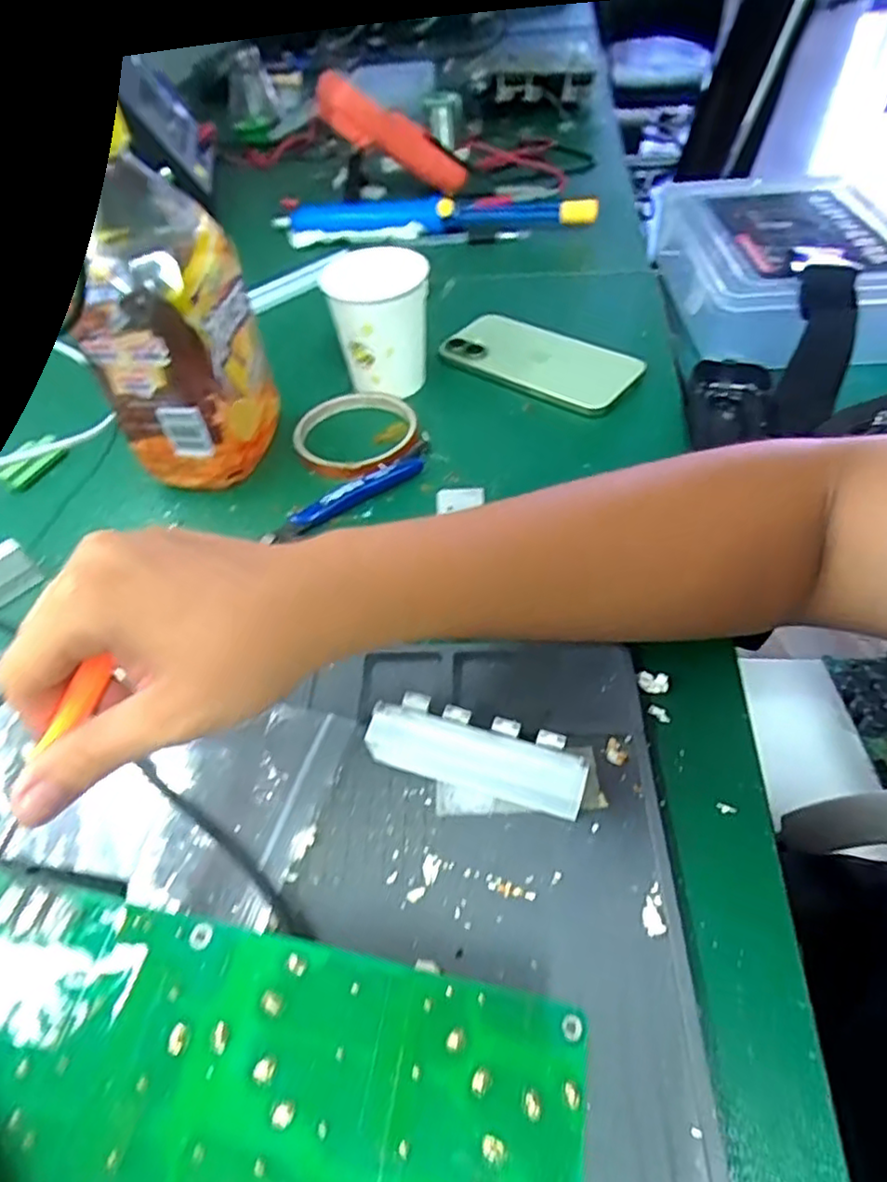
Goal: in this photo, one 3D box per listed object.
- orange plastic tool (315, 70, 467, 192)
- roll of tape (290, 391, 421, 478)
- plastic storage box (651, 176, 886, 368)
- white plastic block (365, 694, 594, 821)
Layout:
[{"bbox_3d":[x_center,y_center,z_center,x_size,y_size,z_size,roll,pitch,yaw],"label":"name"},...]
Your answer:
[{"bbox_3d":[-0.054,-0.483,0.704,0.170,0.042,0.046,9,37,-38],"label":"orange plastic tool"},{"bbox_3d":[-0.059,-0.108,0.452,0.082,0.011,0.091,0,49,5],"label":"roll of tape"},{"bbox_3d":[0.267,-0.268,0.526,0.168,0.058,0.218,-5,49,1],"label":"plastic storage box"},{"bbox_3d":[0.015,0.069,0.275,0.085,0.043,0.007,13,35,15],"label":"white plastic block"}]

